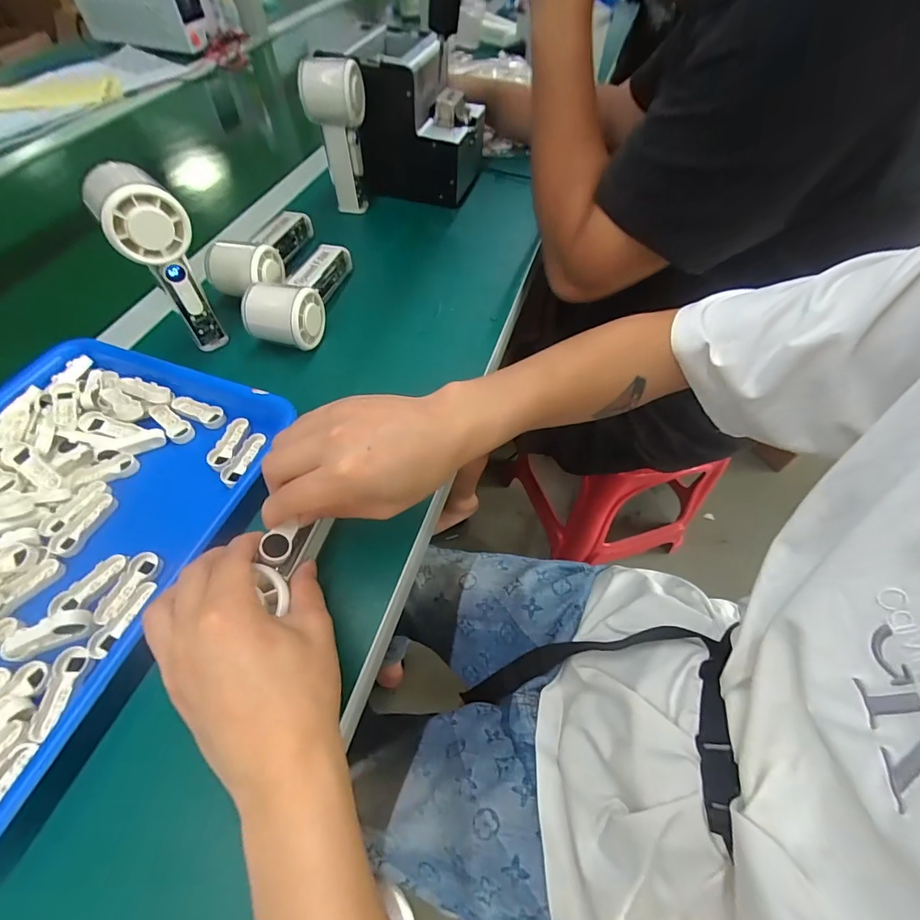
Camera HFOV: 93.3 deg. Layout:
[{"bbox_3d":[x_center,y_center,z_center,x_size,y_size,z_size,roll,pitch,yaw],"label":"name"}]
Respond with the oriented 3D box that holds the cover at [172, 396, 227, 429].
[{"bbox_3d":[-0.231,-0.043,0.387,0.052,0.007,0.020,21,58,14],"label":"cover"}]

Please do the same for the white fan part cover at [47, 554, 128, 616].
[{"bbox_3d":[-0.253,0.087,0.298,0.019,0.005,0.049,35,62,19],"label":"white fan part cover"}]

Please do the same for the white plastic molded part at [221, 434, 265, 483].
[{"bbox_3d":[-0.180,-0.001,0.363,0.013,0.010,0.049,21,59,11],"label":"white plastic molded part"}]

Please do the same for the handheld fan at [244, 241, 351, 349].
[{"bbox_3d":[-0.165,-0.180,0.452,0.069,0.049,0.151,6,56,5],"label":"handheld fan"}]

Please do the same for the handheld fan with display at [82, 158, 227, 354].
[{"bbox_3d":[-0.256,-0.170,0.384,0.057,0.150,0.061,-31,61,-19],"label":"handheld fan with display"}]

